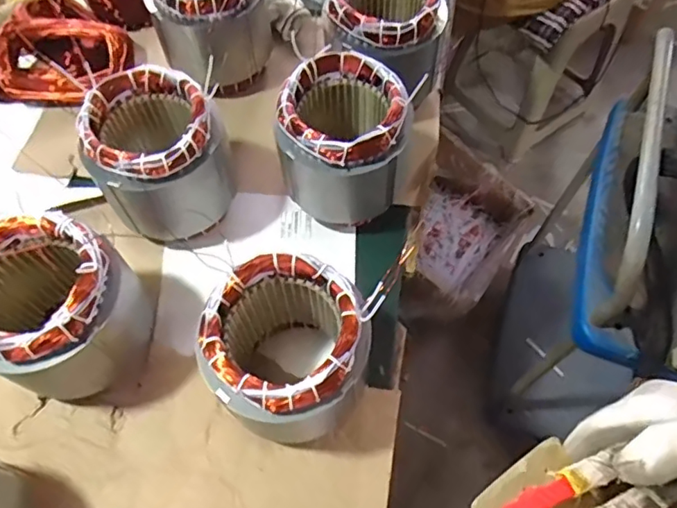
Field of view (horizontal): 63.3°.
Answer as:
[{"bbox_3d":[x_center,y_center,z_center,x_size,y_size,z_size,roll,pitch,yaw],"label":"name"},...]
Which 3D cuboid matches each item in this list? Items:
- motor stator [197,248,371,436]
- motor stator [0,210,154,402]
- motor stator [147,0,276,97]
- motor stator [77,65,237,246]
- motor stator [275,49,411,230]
[{"bbox_3d":[-0.048,0.102,0.536,0.136,0.169,0.136,0,62,-1],"label":"motor stator"},{"bbox_3d":[-0.286,0.060,0.559,0.145,0.164,0.147,0,62,-1],"label":"motor stator"},{"bbox_3d":[-0.175,-0.330,0.772,0.147,0.156,0.147,0,62,-1],"label":"motor stator"},{"bbox_3d":[-0.203,-0.114,0.649,0.140,0.154,0.142,0,62,-1],"label":"motor stator"},{"bbox_3d":[0.006,-0.128,0.657,0.136,0.164,0.136,0,62,-1],"label":"motor stator"}]

